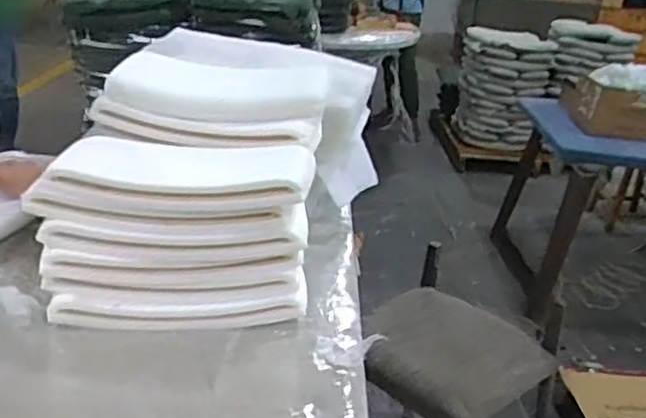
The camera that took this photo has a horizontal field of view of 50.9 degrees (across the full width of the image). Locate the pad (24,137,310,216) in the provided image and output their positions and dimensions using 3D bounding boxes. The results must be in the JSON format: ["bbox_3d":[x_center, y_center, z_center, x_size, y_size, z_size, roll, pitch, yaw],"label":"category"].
[{"bbox_3d":[-0.258,-0.060,1.281,0.481,0.084,0.268,-1,16,3],"label":"pad"}]

